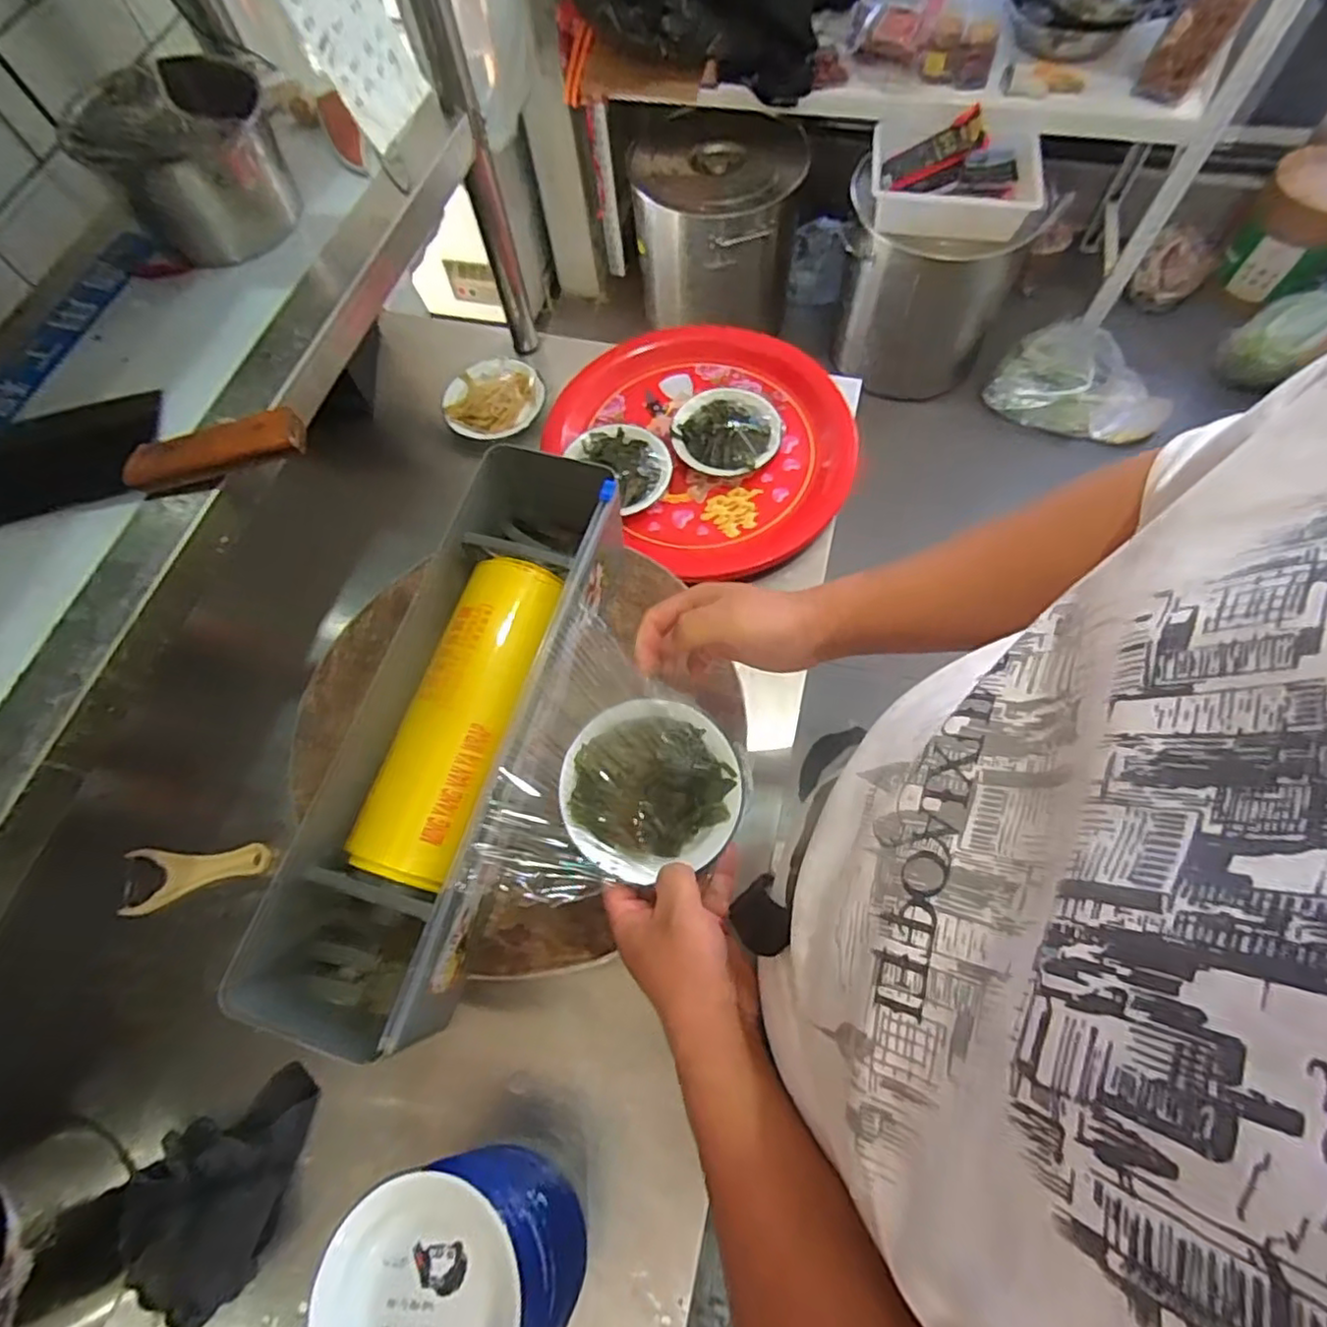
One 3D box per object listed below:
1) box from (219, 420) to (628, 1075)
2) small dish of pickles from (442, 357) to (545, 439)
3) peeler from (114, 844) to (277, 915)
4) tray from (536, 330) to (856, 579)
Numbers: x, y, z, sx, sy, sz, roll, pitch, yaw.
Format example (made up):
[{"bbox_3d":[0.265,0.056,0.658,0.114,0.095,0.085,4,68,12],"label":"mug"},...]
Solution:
[{"bbox_3d":[-0.160,0.054,0.567,0.150,0.124,0.476,14,68,9],"label":"box"},{"bbox_3d":[-0.224,-0.347,0.885,0.129,0.020,0.118,-1,67,3],"label":"small dish of pickles"},{"bbox_3d":[-0.466,0.205,0.674,0.138,0.013,0.060,-14,67,-3],"label":"peeler"},{"bbox_3d":[0.061,-0.285,0.835,0.340,0.045,0.354,-1,67,3],"label":"tray"}]

